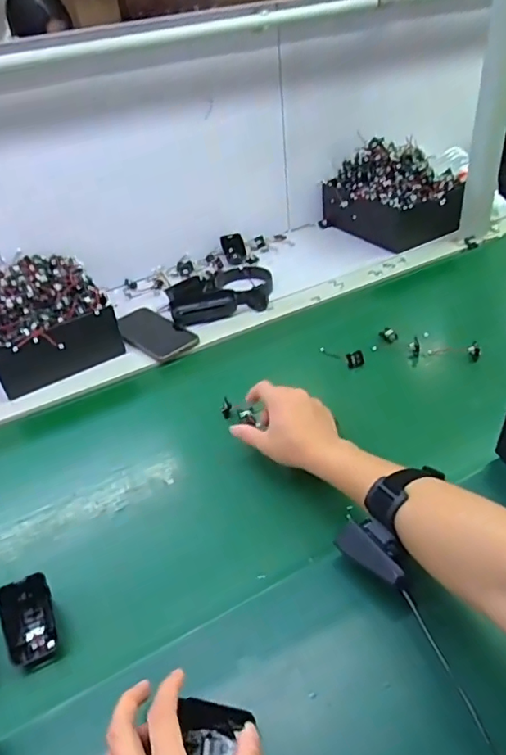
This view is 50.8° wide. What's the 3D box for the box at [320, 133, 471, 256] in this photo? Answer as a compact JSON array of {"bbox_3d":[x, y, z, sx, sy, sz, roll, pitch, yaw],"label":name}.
[{"bbox_3d":[0.270,-0.364,1.050,0.180,0.141,0.260,-28,43,-24],"label":"box"}]

